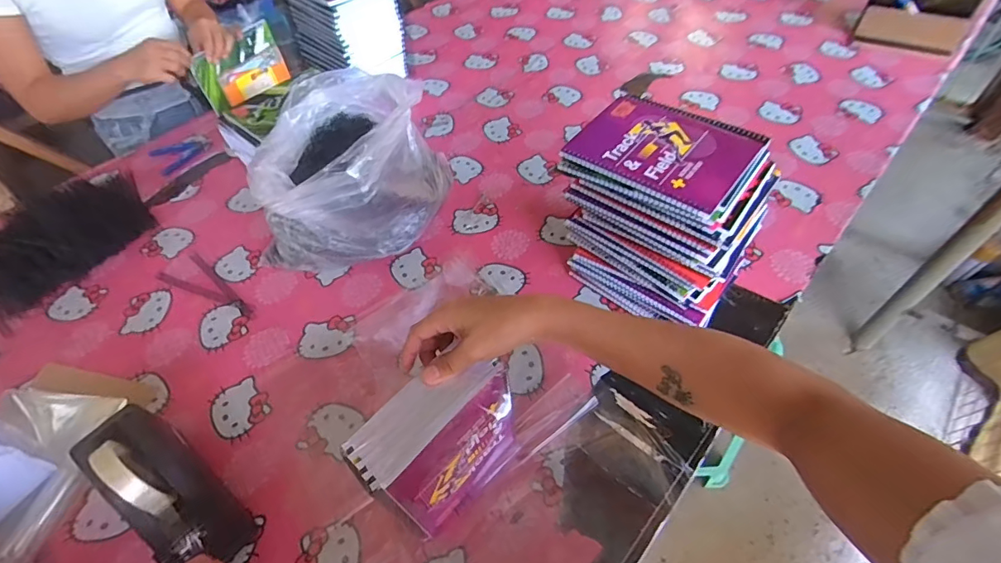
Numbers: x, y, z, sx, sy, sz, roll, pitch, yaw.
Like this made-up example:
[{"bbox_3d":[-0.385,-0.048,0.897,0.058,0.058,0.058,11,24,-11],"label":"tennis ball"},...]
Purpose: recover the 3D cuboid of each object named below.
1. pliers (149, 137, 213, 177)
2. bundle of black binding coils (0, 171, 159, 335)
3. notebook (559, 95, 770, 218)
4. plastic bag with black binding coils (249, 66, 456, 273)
[{"bbox_3d":[-0.677,-0.278,1.012,0.110,0.009,0.111,-35,57,-21],"label":"pliers"},{"bbox_3d":[-0.792,-0.092,0.846,0.237,0.058,0.323,25,58,22],"label":"bundle of black binding coils"},{"bbox_3d":[0.199,-0.167,0.575,0.192,0.015,0.162,32,61,26],"label":"notebook"},{"bbox_3d":[-0.233,-0.178,0.767,0.256,0.217,0.287,0,52,5],"label":"plastic bag with black binding coils"}]

